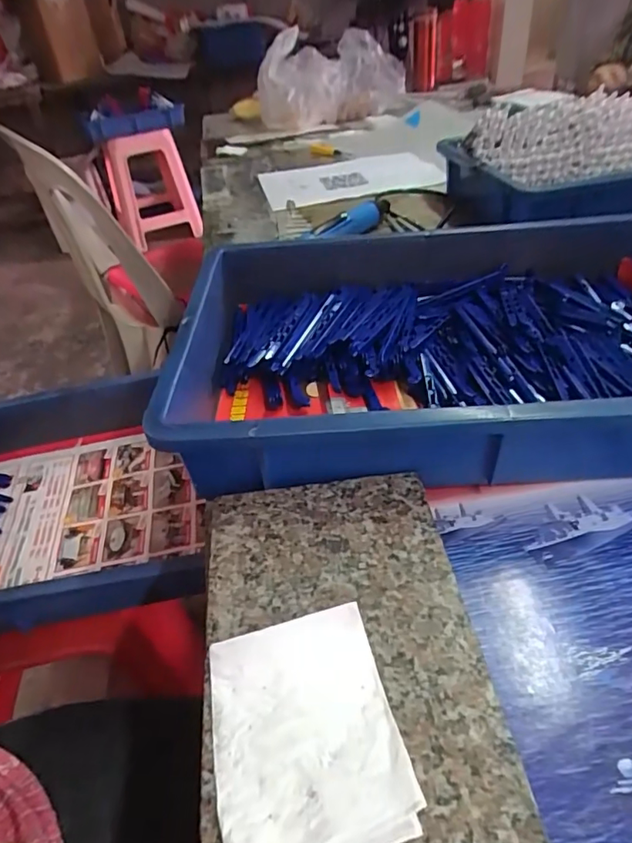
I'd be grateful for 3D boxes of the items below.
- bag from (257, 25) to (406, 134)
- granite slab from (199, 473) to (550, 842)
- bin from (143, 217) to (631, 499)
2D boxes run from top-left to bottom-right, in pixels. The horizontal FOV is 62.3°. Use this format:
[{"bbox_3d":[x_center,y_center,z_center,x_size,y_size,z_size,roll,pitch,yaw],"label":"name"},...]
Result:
[{"bbox_3d":[0.034,-0.825,1.259,0.352,0.179,0.289,-7,40,0],"label":"bag"},{"bbox_3d":[0.014,0.129,0.251,0.131,0.026,0.241,-9,40,-2],"label":"granite slab"},{"bbox_3d":[0.127,-0.067,0.426,0.454,0.085,0.288,-4,40,3],"label":"bin"}]

